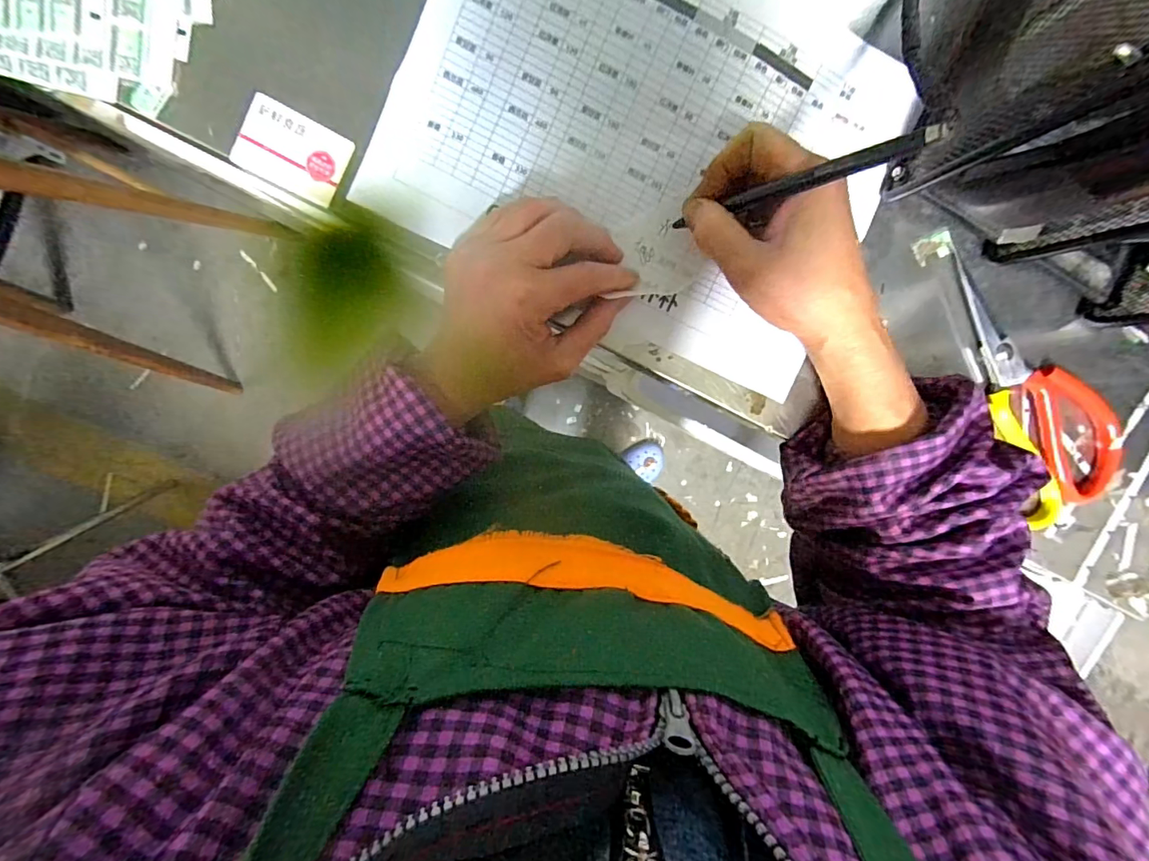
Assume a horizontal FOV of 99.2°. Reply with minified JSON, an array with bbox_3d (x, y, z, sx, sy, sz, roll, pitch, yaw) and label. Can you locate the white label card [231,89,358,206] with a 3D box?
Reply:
[{"bbox_3d":[-0.165,-0.164,0.288,0.060,0.005,0.043,25,91,-6],"label":"white label card"}]

